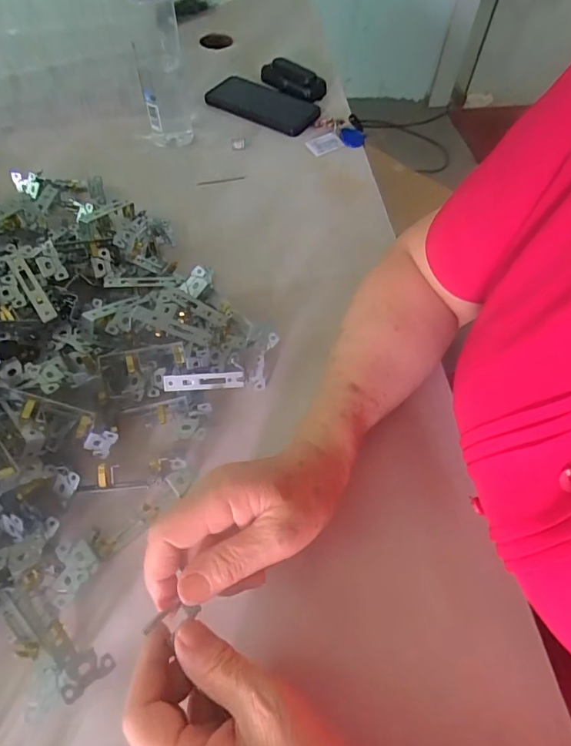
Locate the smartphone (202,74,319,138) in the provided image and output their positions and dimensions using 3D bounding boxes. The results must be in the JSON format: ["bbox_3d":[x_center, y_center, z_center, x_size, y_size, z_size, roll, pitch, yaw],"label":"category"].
[{"bbox_3d":[-0.036,-0.400,0.663,0.173,0.015,0.090,32,62,17],"label":"smartphone"}]

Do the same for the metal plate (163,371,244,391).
[{"bbox_3d":[-0.070,0.007,0.383,0.067,0.014,0.004,-3,19,-6],"label":"metal plate"}]

